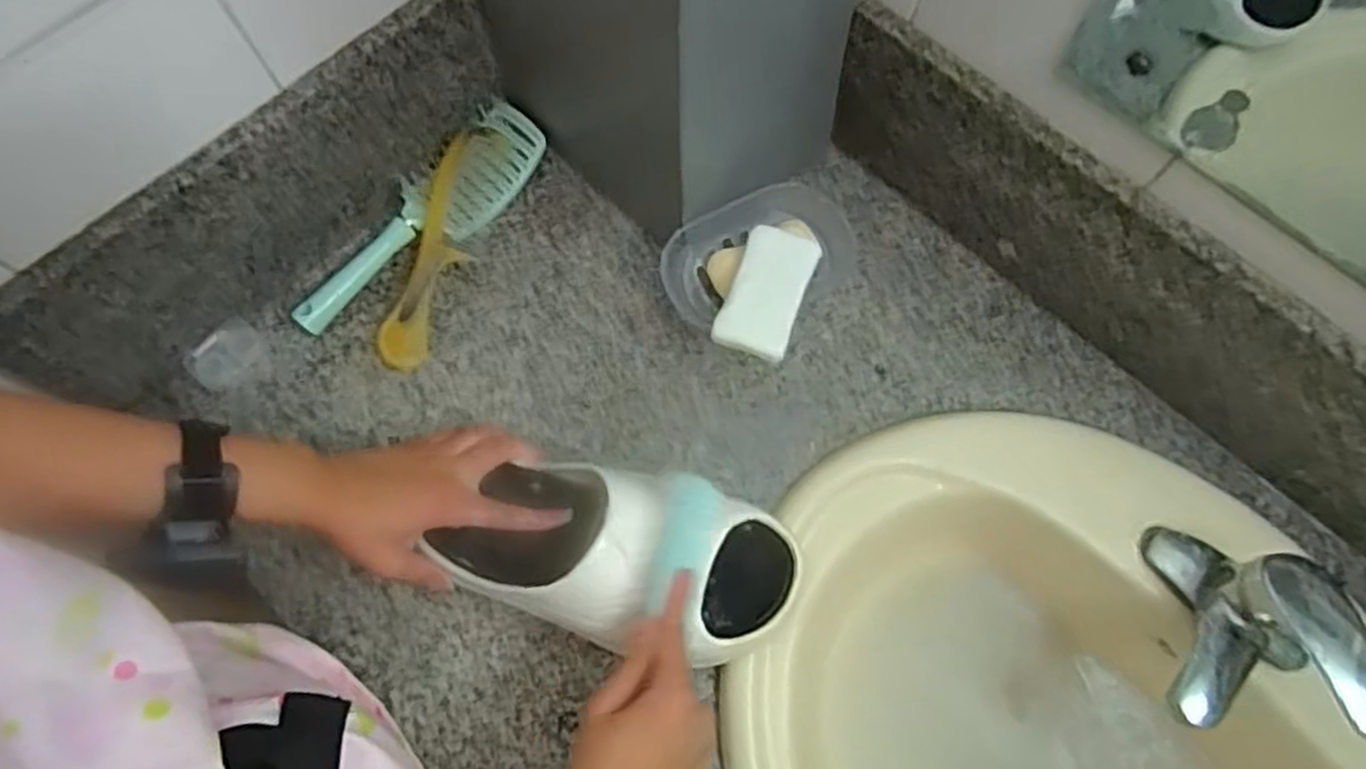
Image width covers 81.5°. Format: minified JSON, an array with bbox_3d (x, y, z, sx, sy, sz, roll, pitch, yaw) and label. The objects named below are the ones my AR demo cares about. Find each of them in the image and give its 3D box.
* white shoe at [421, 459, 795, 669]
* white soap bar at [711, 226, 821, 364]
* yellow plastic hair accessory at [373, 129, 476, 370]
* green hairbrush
[{"bbox_3d":[-0.048,0.118,0.539,0.247,0.095,0.110,7,70,5],"label":"white shoe"},{"bbox_3d":[0.064,-0.071,0.603,0.056,0.017,0.102,21,71,8],"label":"white soap bar"},{"bbox_3d":[-0.206,-0.111,0.663,0.043,0.027,0.211,11,70,4],"label":"yellow plastic hair accessory"},{"bbox_3d":[-0.222,-0.139,0.672,0.069,0.035,0.252,43,75,14],"label":"green hairbrush"}]

